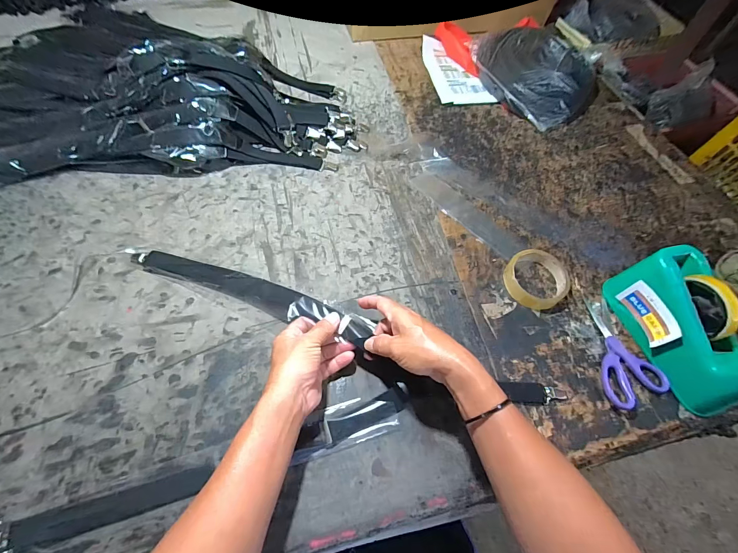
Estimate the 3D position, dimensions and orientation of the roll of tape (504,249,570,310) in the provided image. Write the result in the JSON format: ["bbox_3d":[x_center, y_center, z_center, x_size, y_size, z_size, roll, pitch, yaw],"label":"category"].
[{"bbox_3d":[0.259,0.004,0.533,0.091,0.025,0.092,2,61,-3],"label":"roll of tape"}]

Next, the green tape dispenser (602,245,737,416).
[{"bbox_3d":[0.413,0.069,0.450,0.067,0.115,0.200,-6,62,-8],"label":"green tape dispenser"}]

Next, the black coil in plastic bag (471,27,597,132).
[{"bbox_3d":[0.376,-0.462,0.778,0.215,0.072,0.281,-23,65,-16],"label":"black coil in plastic bag"}]

